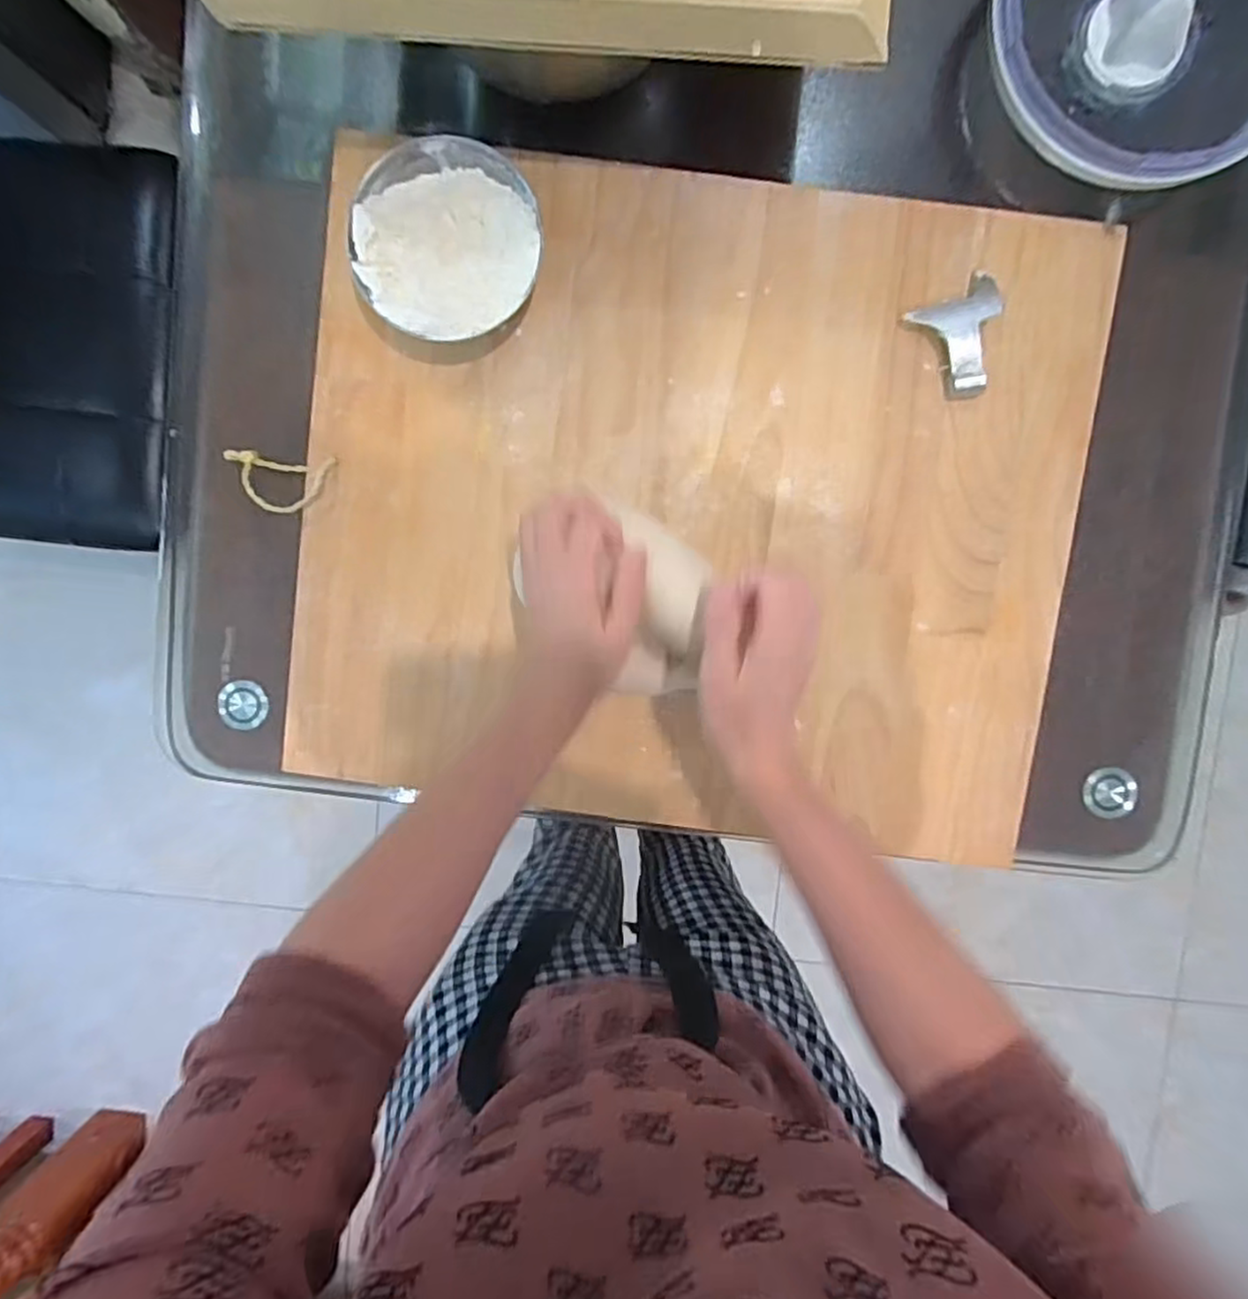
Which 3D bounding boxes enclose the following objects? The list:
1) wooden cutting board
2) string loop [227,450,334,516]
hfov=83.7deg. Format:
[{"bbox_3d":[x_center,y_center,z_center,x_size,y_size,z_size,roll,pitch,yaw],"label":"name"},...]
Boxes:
[{"bbox_3d":[0.050,-0.113,0.559,0.611,0.017,0.507,7,94,1],"label":"wooden cutting board"},{"bbox_3d":[-0.279,-0.135,0.567,0.089,0.022,0.048,6,94,1],"label":"string loop"}]

